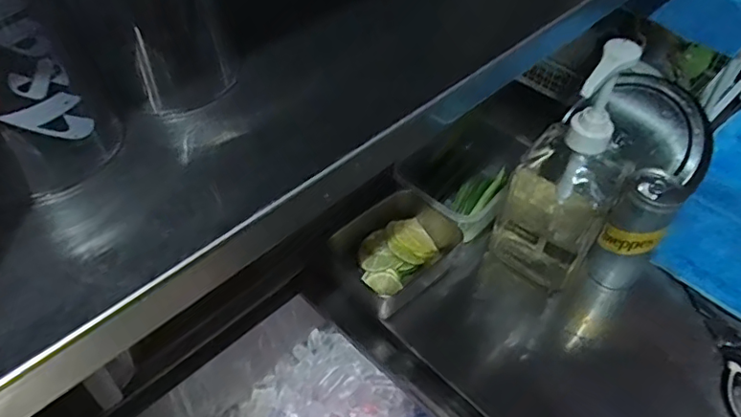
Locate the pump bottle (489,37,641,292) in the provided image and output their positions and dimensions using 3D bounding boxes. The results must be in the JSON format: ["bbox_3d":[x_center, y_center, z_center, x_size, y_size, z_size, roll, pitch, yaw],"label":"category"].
[{"bbox_3d":[0.208,-0.039,0.574,0.105,0.276,0.084,28,53,20],"label":"pump bottle"}]

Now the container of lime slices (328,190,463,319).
[{"bbox_3d":[0.027,0.039,0.643,0.122,0.059,0.099,-36,59,-29],"label":"container of lime slices"}]

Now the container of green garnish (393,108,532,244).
[{"bbox_3d":[0.123,-0.021,0.728,0.124,0.123,0.174,35,56,25],"label":"container of green garnish"}]

